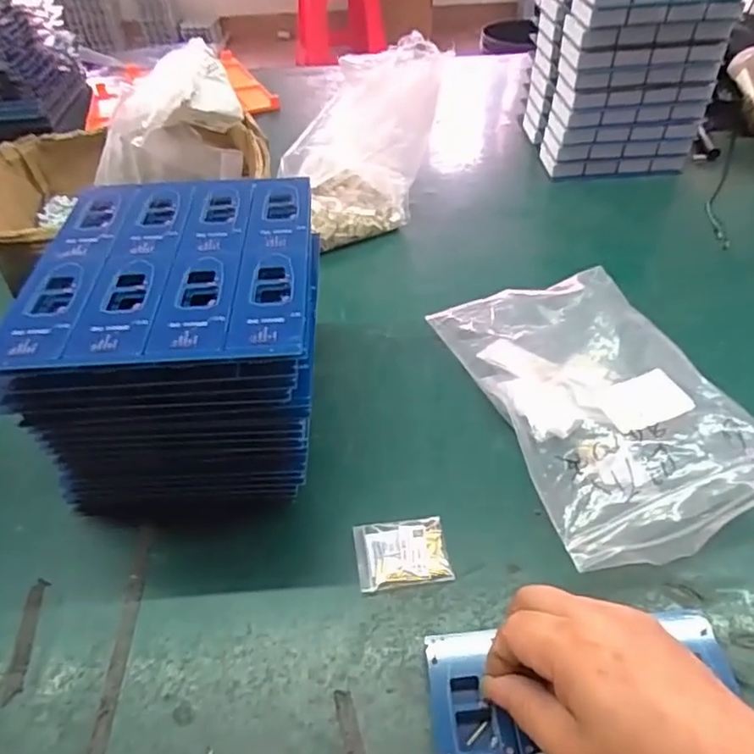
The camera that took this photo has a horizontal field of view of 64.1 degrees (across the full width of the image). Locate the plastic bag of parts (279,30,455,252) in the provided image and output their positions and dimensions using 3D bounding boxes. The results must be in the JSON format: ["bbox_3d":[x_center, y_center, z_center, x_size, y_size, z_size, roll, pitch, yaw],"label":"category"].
[{"bbox_3d":[-0.016,-0.241,0.638,0.152,0.175,0.090,-23,48,-18],"label":"plastic bag of parts"}]

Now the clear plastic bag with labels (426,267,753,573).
[{"bbox_3d":[0.163,0.012,0.443,0.158,0.073,0.243,-13,45,-10],"label":"clear plastic bag with labels"}]

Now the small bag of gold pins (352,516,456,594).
[{"bbox_3d":[0.016,0.114,0.398,0.059,0.004,0.045,-8,45,-5],"label":"small bag of gold pins"}]

